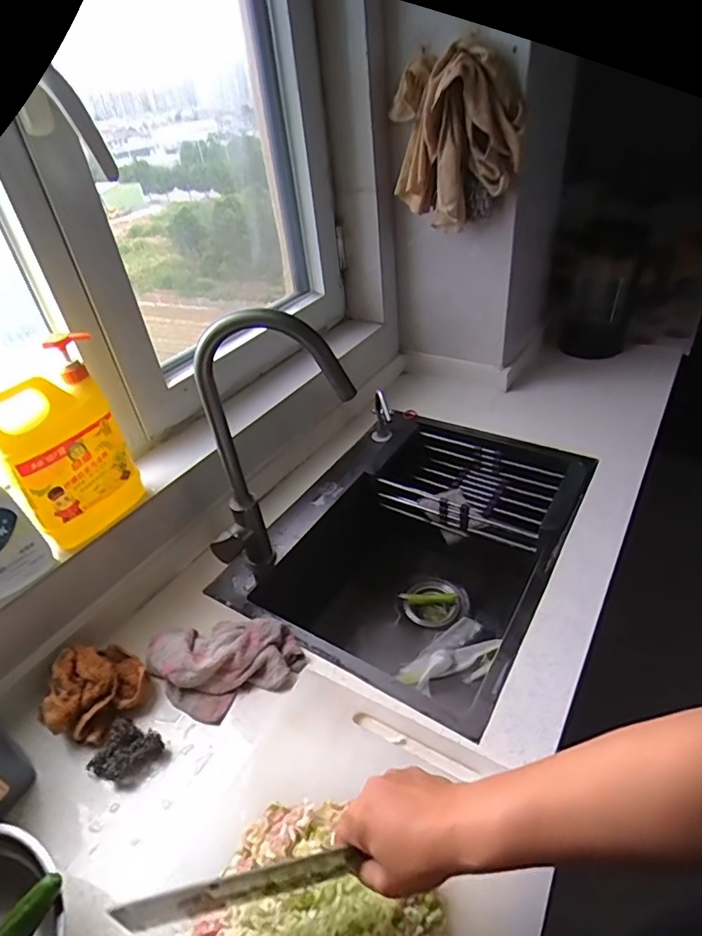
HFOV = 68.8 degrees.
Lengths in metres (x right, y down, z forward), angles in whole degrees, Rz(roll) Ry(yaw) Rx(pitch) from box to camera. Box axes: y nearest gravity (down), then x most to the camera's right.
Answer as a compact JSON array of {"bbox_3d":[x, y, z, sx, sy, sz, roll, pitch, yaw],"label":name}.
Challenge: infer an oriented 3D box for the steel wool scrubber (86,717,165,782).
[{"bbox_3d":[-0.255,0.326,0.586,0.065,0.031,0.058,9,40,19],"label":"steel wool scrubber"}]

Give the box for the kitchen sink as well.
[{"bbox_3d":[0.120,0.180,0.928,0.444,0.245,0.565,18,44,28],"label":"kitchen sink"}]

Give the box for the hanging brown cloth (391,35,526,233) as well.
[{"bbox_3d":[0.154,-0.480,0.763,0.063,0.221,0.258,-22,40,-19],"label":"hanging brown cloth"}]

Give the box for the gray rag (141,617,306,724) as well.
[{"bbox_3d":[-0.164,0.251,0.654,0.200,0.047,0.119,-8,38,-2],"label":"gray rag"}]

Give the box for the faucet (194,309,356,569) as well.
[{"bbox_3d":[-0.103,-0.010,0.692,0.221,0.405,0.043,-9,38,-2],"label":"faucet"}]

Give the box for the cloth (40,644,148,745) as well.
[{"bbox_3d":[-0.317,0.272,0.631,0.098,0.068,0.113,22,46,32],"label":"cloth"}]

